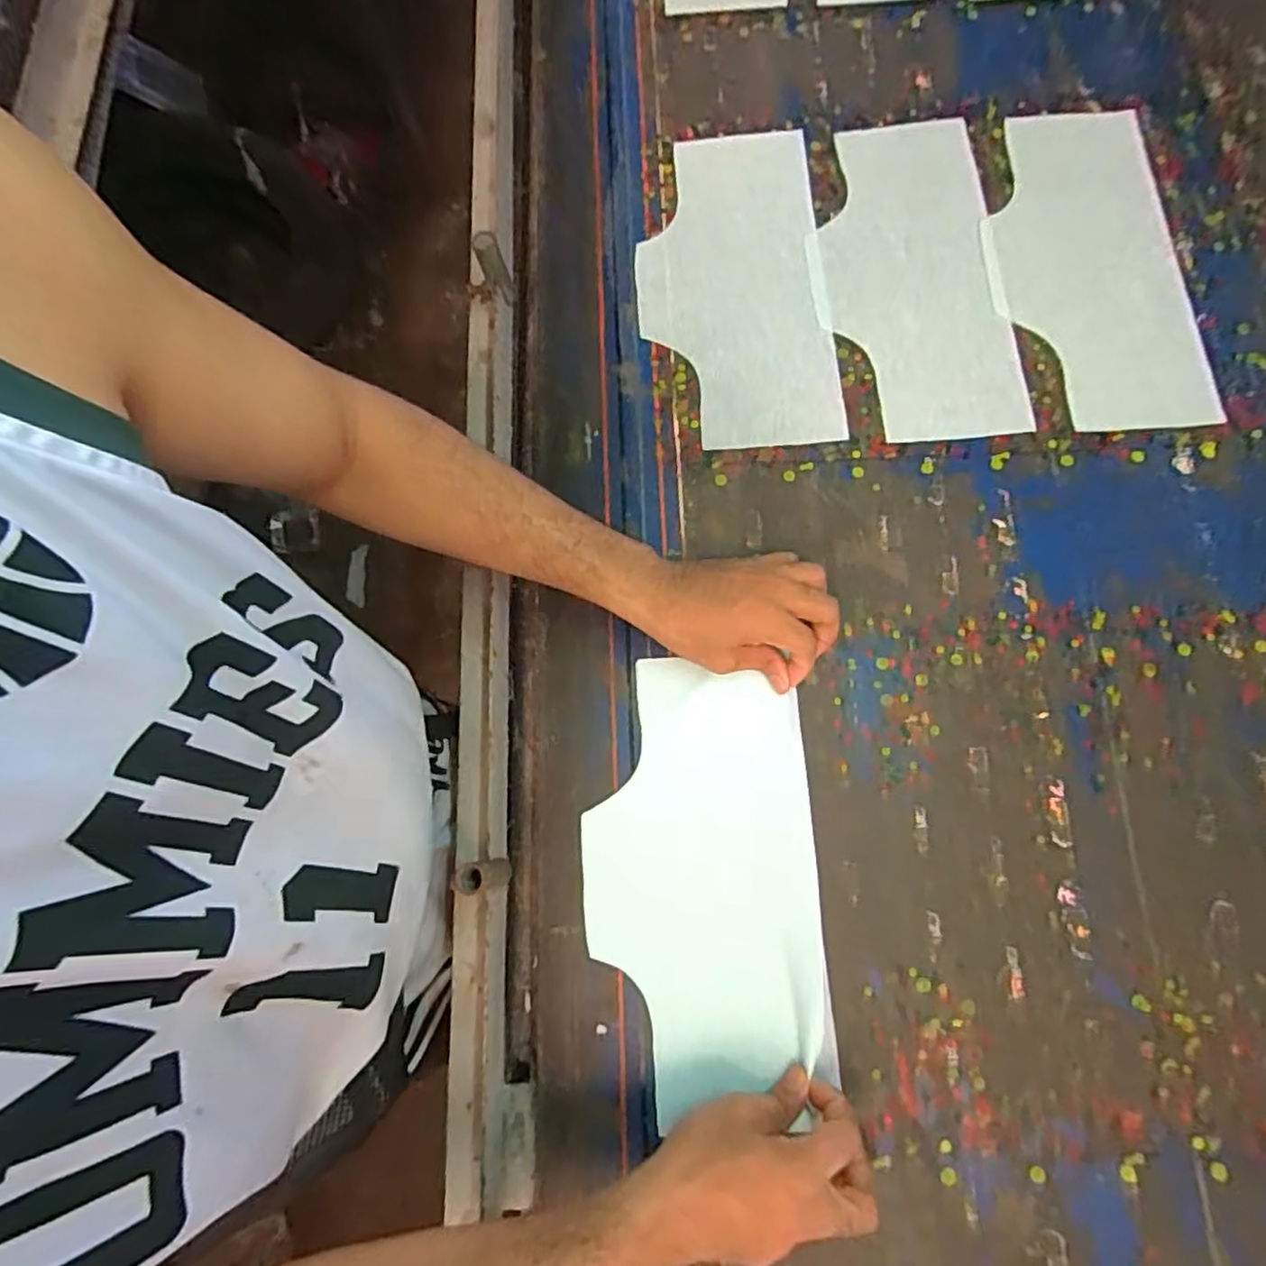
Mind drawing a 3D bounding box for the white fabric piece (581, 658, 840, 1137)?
[{"bbox_3d":[0.049,0.168,0.483,0.163,0.015,0.288,-4,73,5],"label":"white fabric piece"}]

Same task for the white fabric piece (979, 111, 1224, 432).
[{"bbox_3d":[0.403,-0.339,0.596,0.162,0.007,0.332,-2,77,5],"label":"white fabric piece"}]

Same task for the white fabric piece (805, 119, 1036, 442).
[{"bbox_3d":[0.244,-0.326,0.597,0.157,0.009,0.328,-3,72,4],"label":"white fabric piece"}]

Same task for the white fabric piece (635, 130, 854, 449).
[{"bbox_3d":[0.088,-0.318,0.601,0.165,0.008,0.321,-4,76,4],"label":"white fabric piece"}]

